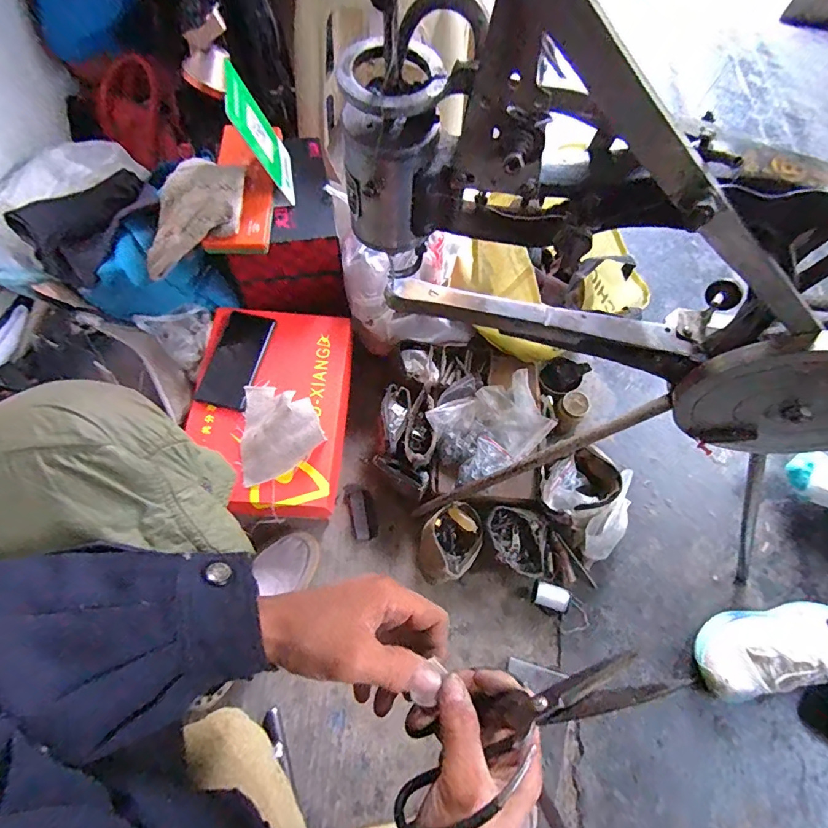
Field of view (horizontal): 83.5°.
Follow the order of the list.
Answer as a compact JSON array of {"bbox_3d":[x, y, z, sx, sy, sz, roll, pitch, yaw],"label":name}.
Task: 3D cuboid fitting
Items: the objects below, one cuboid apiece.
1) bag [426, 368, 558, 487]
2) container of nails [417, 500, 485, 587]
[{"bbox_3d":[0.114,0.017,0.717,0.162,0.056,0.149,-23,70,-12],"label":"bag"},{"bbox_3d":[0.052,0.199,0.713,0.094,0.061,0.115,40,71,13],"label":"container of nails"}]

